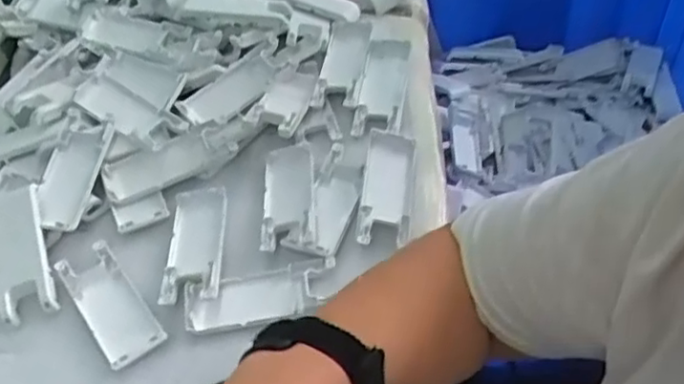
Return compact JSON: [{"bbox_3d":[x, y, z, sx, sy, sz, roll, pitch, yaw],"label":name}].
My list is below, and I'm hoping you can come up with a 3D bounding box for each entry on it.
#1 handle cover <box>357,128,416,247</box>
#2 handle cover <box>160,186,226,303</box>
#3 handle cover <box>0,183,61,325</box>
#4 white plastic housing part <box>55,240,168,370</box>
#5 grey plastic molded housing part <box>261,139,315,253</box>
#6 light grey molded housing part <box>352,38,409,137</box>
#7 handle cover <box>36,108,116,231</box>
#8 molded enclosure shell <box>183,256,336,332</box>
[{"bbox_3d":[0.034,-0.006,0.523,0.037,0.021,0.105,2,49,8],"label":"handle cover"},{"bbox_3d":[-0.108,0.037,0.506,0.041,0.011,0.104,-6,48,1],"label":"handle cover"},{"bbox_3d":[-0.235,0.039,0.500,0.042,0.018,0.111,-19,64,-10],"label":"handle cover"},{"bbox_3d":[-0.163,0.078,0.480,0.039,0.010,0.103,-32,53,-20],"label":"white plastic housing part"},{"bbox_3d":[-0.041,0.002,0.523,0.038,0.016,0.101,-5,48,2],"label":"grey plastic molded housing part"},{"bbox_3d":[0.037,-0.095,0.614,0.042,0.019,0.106,7,63,12],"label":"light grey molded housing part"},{"bbox_3d":[-0.212,-0.018,0.539,0.040,0.017,0.102,4,63,10],"label":"handle cover"},{"bbox_3d":[-0.057,0.072,0.479,0.103,0.012,0.040,-8,48,-1],"label":"molded enclosure shell"}]

